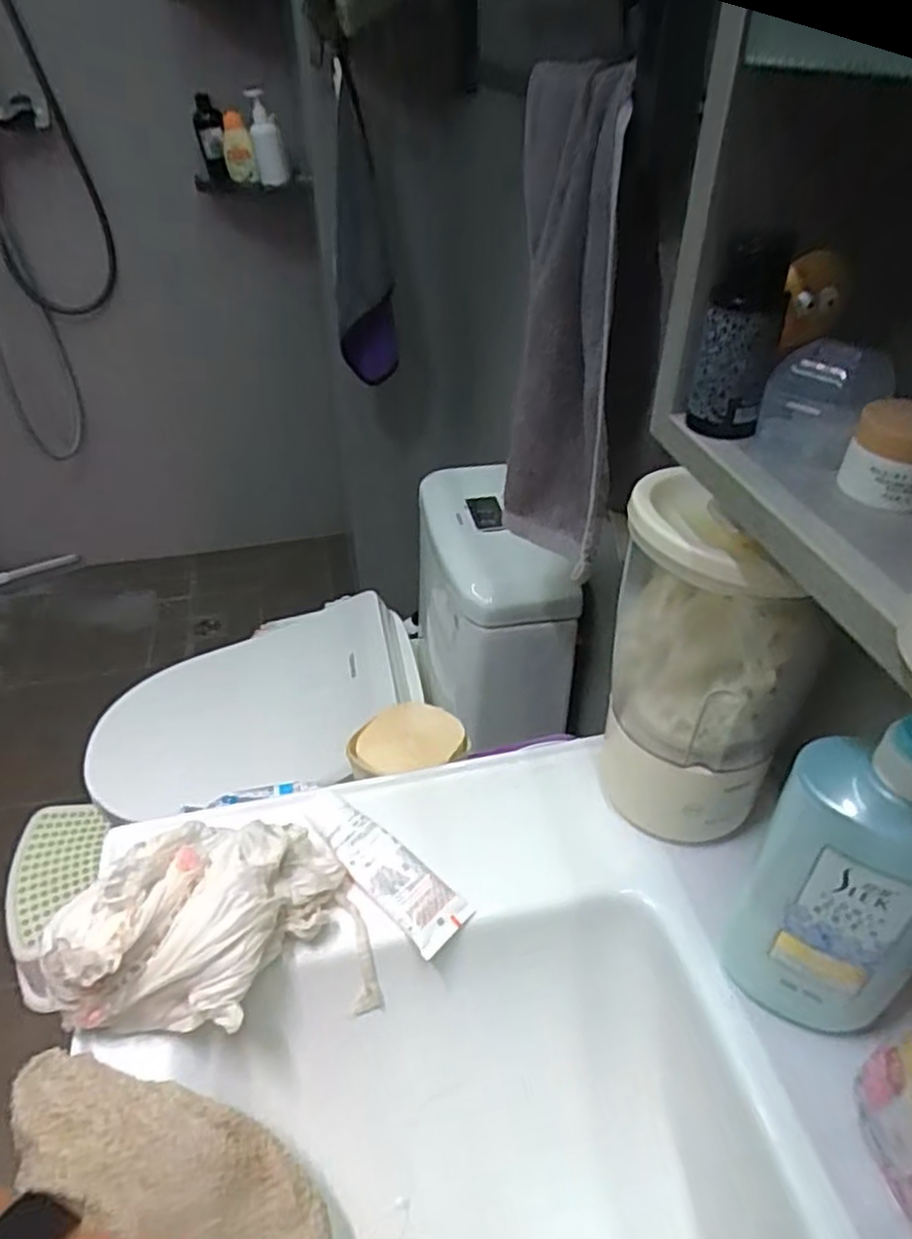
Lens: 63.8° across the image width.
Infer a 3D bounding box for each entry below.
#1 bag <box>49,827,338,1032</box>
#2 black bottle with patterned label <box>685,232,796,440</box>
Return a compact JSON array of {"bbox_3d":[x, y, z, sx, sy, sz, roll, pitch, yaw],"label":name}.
[{"bbox_3d":[-0.153,0.180,0.451,0.104,0.064,0.170,28,46,29],"label":"bag"},{"bbox_3d":[0.131,-0.130,0.340,0.032,0.081,0.035,10,40,10],"label":"black bottle with patterned label"}]

